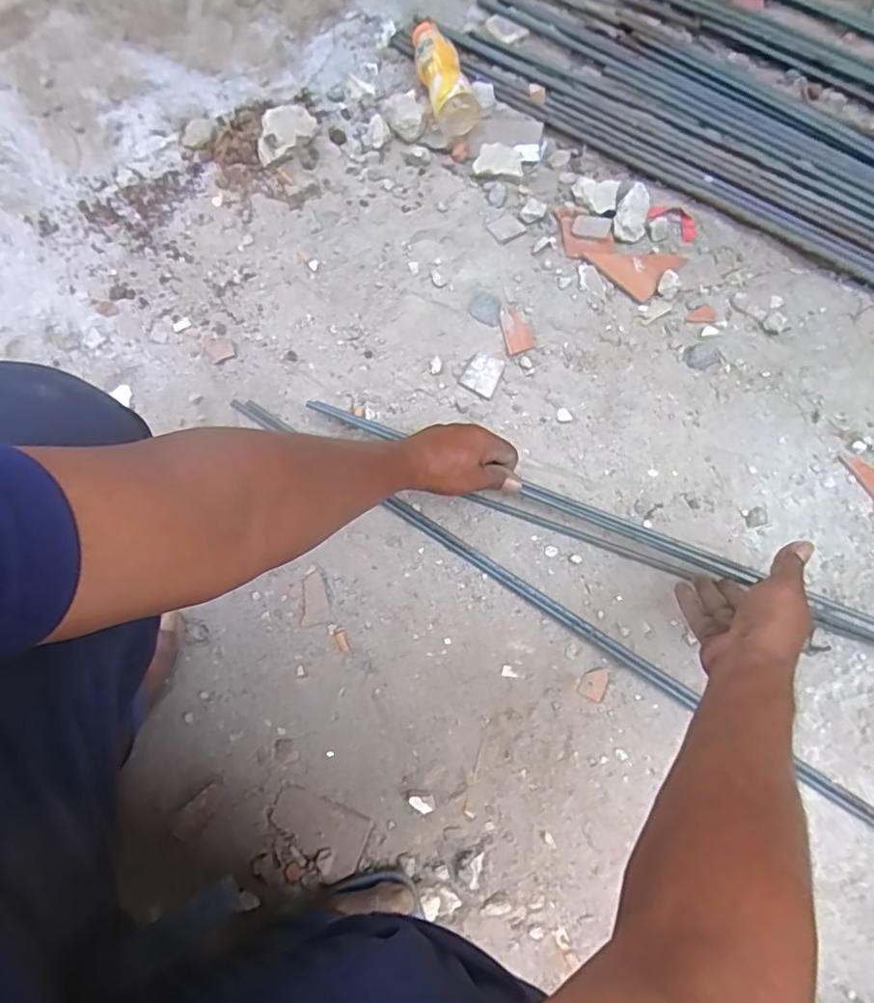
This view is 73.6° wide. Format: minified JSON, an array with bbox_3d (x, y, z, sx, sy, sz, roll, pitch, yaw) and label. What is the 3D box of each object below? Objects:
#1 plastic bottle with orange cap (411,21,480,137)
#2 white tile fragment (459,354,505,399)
[{"bbox_3d":[0.007,-0.593,0.810,0.062,0.061,0.172,-17,77,-3],"label":"plastic bottle with orange cap"},{"bbox_3d":[0.055,-0.157,0.714,0.042,0.005,0.054,23,78,7],"label":"white tile fragment"}]

